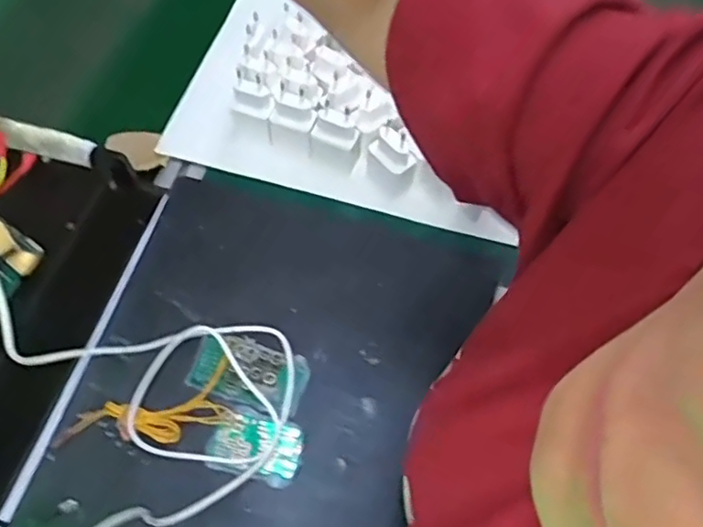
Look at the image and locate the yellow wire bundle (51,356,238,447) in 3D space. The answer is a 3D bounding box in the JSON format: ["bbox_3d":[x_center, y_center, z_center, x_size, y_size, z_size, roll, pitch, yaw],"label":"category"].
[{"bbox_3d":[-0.144,0.112,0.430,0.124,0.013,0.046,-20,64,-12],"label":"yellow wire bundle"}]

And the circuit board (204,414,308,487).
[{"bbox_3d":[-0.068,0.131,0.431,0.064,0.008,0.042,12,62,5],"label":"circuit board"}]

